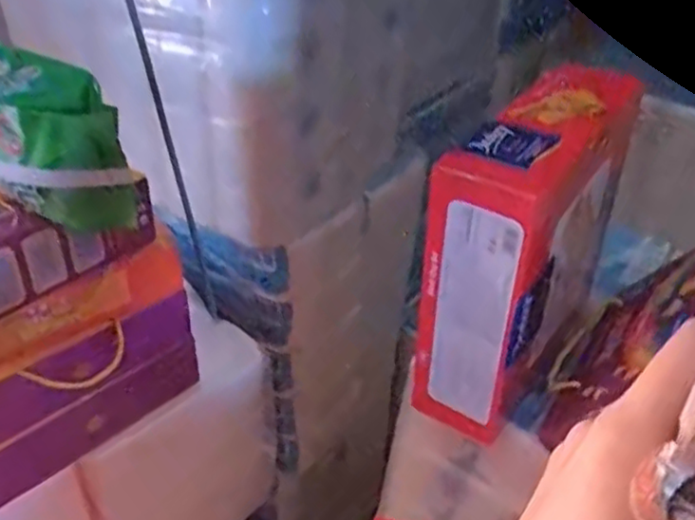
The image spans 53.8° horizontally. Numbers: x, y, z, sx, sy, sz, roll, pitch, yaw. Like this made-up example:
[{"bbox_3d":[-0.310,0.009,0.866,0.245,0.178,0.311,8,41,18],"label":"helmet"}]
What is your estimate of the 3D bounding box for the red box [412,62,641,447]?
[{"bbox_3d":[0.164,-0.012,0.642,0.089,0.259,0.236,22,39,27],"label":"red box"}]

